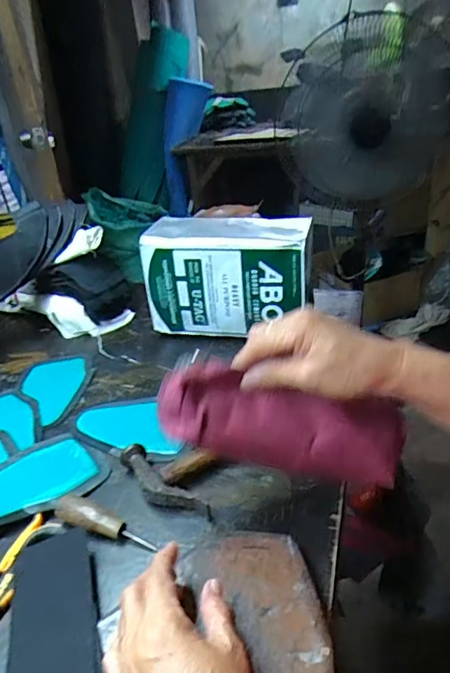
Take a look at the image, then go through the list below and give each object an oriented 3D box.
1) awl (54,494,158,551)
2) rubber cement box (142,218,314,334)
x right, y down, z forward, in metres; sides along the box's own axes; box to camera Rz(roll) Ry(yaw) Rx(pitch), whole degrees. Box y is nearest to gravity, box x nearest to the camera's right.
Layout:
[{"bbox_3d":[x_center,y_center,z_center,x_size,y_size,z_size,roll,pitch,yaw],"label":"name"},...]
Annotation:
[{"bbox_3d":[-0.114,0.172,0.445,0.108,0.023,0.024,10,35,27],"label":"awl"},{"bbox_3d":[0.007,-0.081,0.706,0.241,0.165,0.089,3,32,18],"label":"rubber cement box"}]

